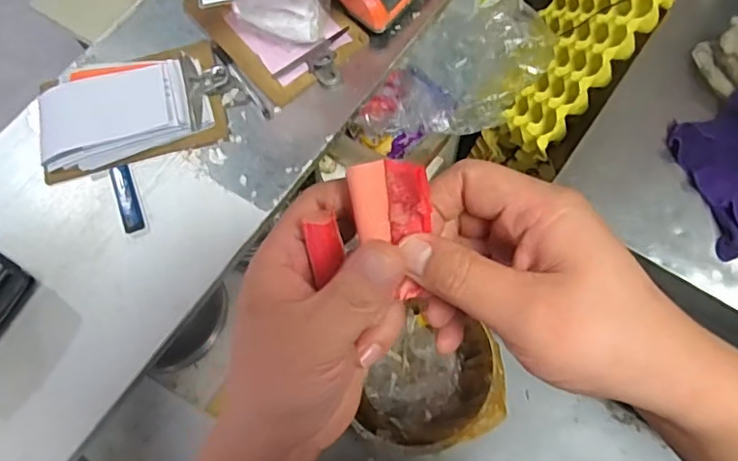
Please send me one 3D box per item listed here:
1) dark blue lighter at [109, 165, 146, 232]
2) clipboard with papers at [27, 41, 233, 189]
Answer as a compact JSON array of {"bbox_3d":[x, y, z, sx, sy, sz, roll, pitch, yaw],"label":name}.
[{"bbox_3d":[-0.271,-0.036,0.655,0.023,0.006,0.086,-21,68,-6],"label":"dark blue lighter"},{"bbox_3d":[-0.281,-0.143,0.687,0.224,0.023,0.136,-16,67,-4],"label":"clipboard with papers"}]

